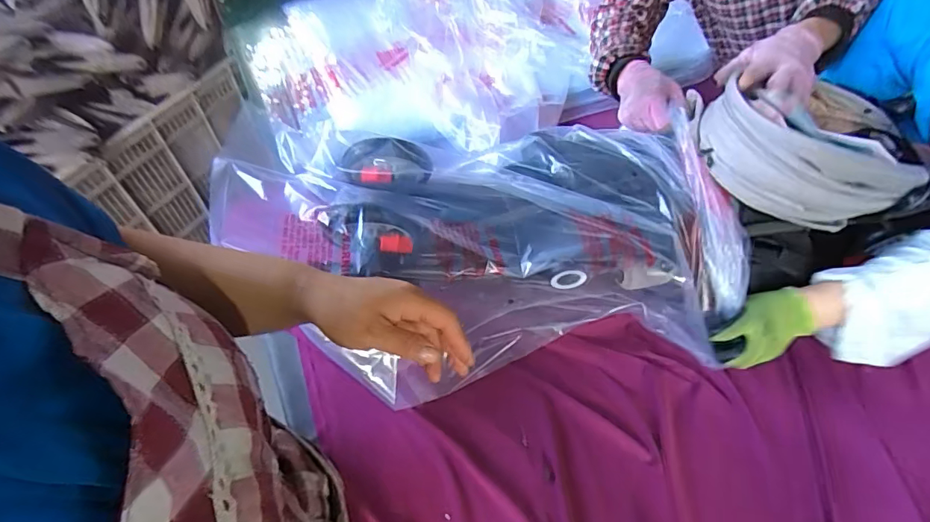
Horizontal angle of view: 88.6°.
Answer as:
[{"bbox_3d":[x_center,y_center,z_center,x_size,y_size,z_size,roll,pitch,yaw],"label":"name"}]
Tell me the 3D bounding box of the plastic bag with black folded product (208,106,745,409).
[{"bbox_3d":[0.039,-0.029,0.745,0.683,0.214,0.381,-5,55,-4],"label":"plastic bag with black folded product"}]

